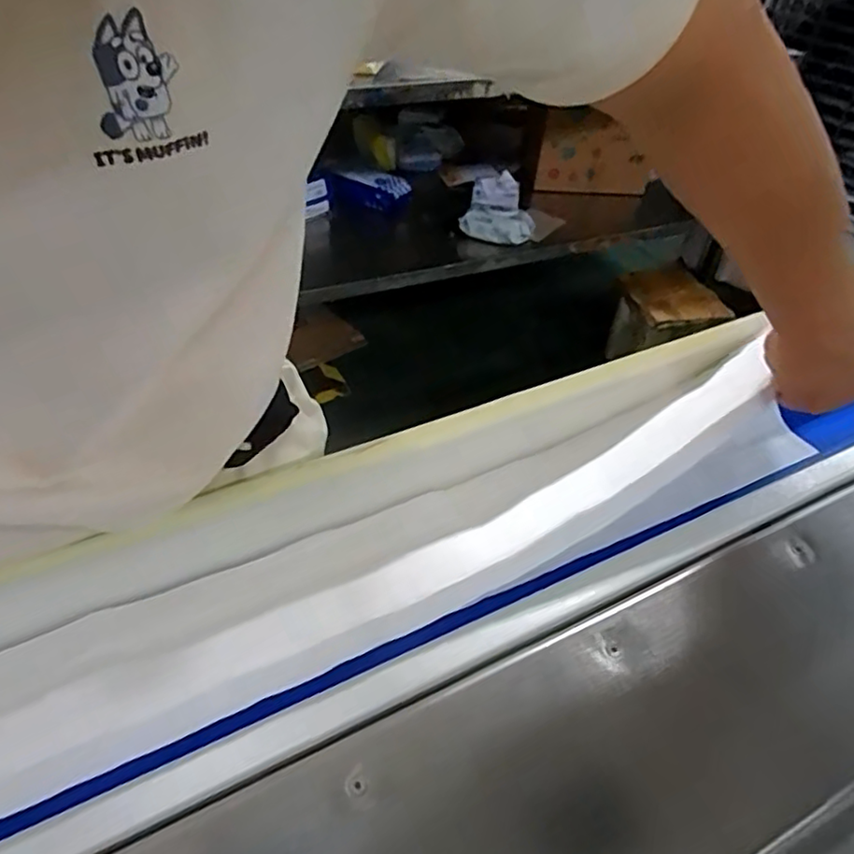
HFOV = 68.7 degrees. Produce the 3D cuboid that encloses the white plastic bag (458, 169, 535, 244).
[{"bbox_3d":[0.184,-0.602,1.762,0.204,0.110,0.267,-2,44,-6],"label":"white plastic bag"}]

